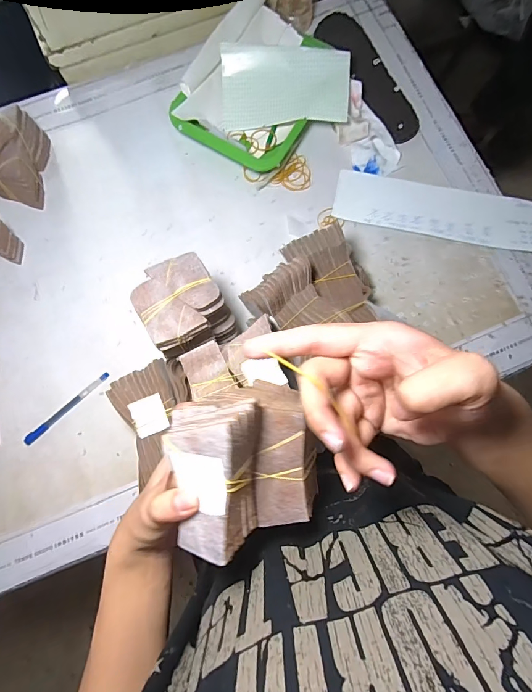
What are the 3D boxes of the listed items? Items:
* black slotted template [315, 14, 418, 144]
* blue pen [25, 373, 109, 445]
[{"bbox_3d":[0.175,-0.463,0.631,0.069,0.009,0.269,-27,81,-6],"label":"black slotted template"},{"bbox_3d":[-0.284,0.088,0.528,0.141,0.006,0.011,-42,83,-8],"label":"blue pen"}]

